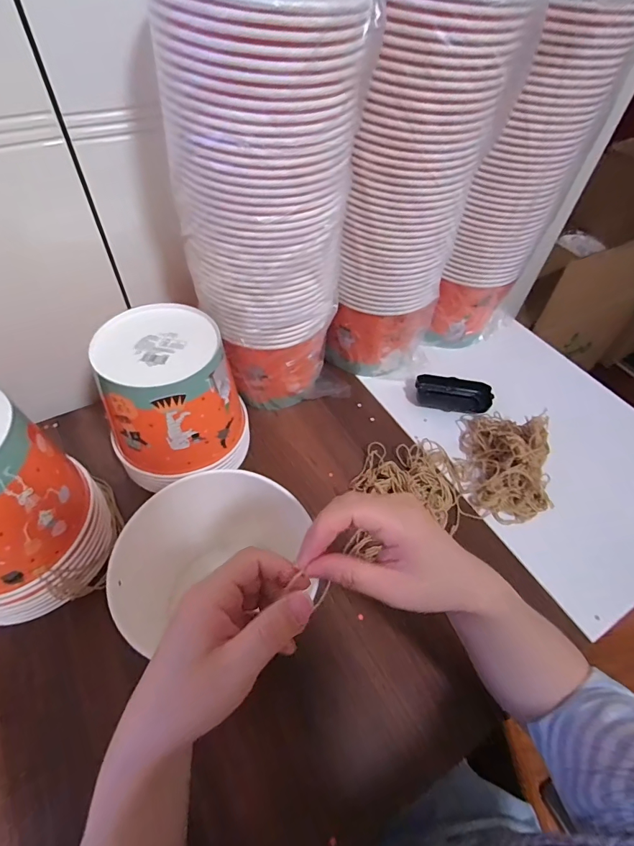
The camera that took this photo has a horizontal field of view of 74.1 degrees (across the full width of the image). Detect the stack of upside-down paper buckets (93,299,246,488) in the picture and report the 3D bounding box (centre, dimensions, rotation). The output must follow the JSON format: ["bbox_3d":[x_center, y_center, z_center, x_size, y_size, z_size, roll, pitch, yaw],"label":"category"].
[{"bbox_3d":[-0.163,-0.026,0.497,0.145,0.169,0.147,-7,54,-9],"label":"stack of upside-down paper buckets"}]

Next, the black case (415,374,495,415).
[{"bbox_3d":[0.205,-0.044,0.638,0.109,0.033,0.046,14,53,7],"label":"black case"}]

